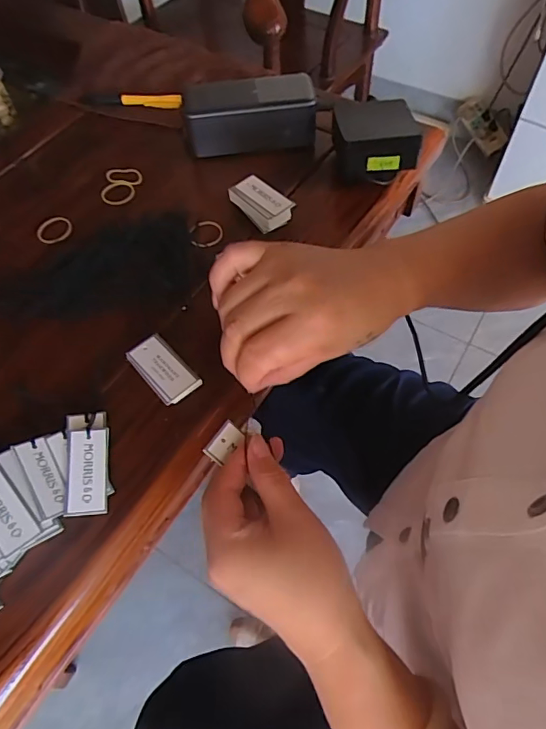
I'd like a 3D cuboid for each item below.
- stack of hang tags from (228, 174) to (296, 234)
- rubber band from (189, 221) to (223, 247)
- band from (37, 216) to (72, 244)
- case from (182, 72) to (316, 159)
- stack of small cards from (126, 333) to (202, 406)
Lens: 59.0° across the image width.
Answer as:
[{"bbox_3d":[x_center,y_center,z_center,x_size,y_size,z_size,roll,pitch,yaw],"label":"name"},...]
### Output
[{"bbox_3d":[-0.011,-0.149,0.443,0.029,0.022,0.056,-37,64,-18],"label":"stack of hang tags"},{"bbox_3d":[-0.060,-0.120,0.439,0.030,0.004,0.034,-13,59,-5],"label":"rubber band"},{"bbox_3d":[-0.206,-0.127,0.455,0.033,0.004,0.036,-1,59,2],"label":"band"},{"bbox_3d":[-0.023,-0.250,0.484,0.125,0.053,0.050,-9,60,-4],"label":"case"},{"bbox_3d":[-0.082,0.004,0.361,0.030,0.014,0.059,-38,65,-18],"label":"stack of small cards"}]

